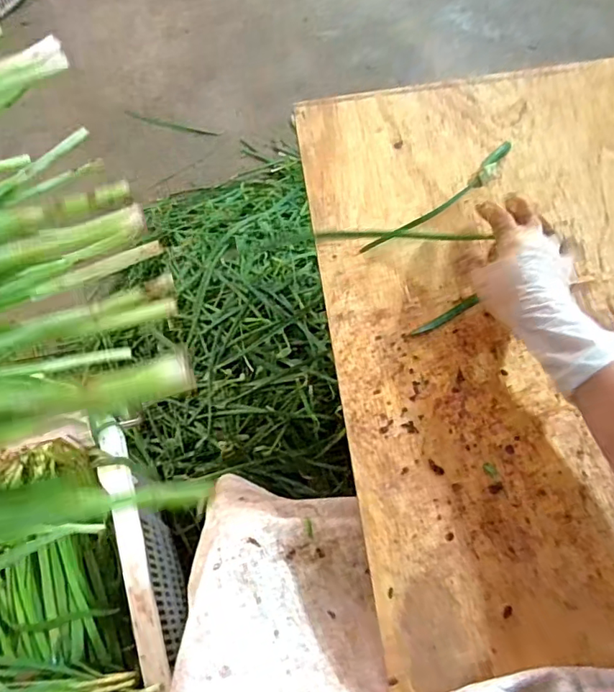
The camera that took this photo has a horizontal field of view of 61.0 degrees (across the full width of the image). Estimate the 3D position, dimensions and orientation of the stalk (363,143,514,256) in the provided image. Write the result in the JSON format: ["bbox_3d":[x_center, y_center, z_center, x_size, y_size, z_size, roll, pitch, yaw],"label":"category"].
[{"bbox_3d":[0.143,-0.150,0.529,0.209,0.013,0.028,-38,68,-14],"label":"stalk"}]

